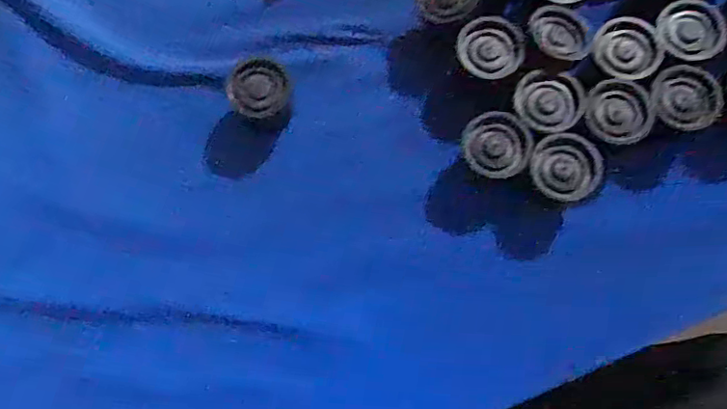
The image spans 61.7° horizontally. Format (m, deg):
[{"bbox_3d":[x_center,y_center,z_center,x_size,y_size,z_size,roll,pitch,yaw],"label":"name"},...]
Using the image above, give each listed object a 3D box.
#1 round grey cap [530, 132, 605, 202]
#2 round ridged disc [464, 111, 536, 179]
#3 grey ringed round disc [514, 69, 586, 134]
[{"bbox_3d":[0.102,-0.019,0.308,0.035,0.007,0.032,0,78,0],"label":"round grey cap"},{"bbox_3d":[0.069,-0.031,0.314,0.032,0.008,0.035,0,78,0],"label":"round ridged disc"},{"bbox_3d":[0.096,-0.053,0.315,0.034,0.004,0.033,0,78,0],"label":"grey ringed round disc"}]

